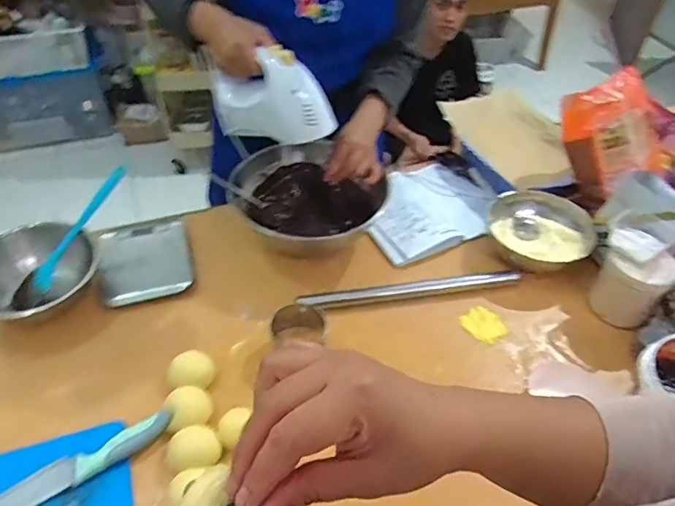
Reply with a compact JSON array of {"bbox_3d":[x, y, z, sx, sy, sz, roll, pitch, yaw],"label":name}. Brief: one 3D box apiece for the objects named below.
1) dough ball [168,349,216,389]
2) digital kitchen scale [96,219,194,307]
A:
[{"bbox_3d":[-0.196,0.160,0.700,0.058,0.039,0.049,-18,50,-19],"label":"dough ball"},{"bbox_3d":[-0.318,0.008,0.851,0.144,0.025,0.168,-12,48,-14],"label":"digital kitchen scale"}]

